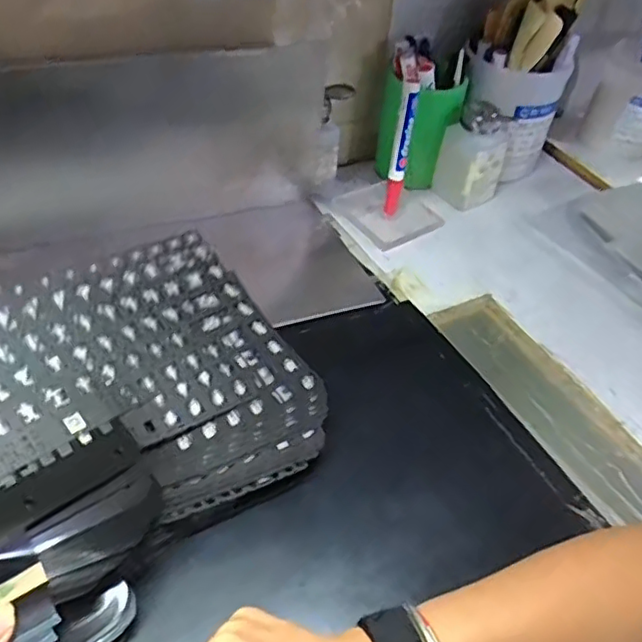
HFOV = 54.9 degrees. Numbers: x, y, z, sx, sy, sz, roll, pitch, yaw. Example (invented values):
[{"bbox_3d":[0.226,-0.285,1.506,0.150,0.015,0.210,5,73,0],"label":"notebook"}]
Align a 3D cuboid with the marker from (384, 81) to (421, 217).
[{"bbox_3d":[0.080,-0.166,0.623,0.017,0.144,0.014,13,44,6],"label":"marker"}]

